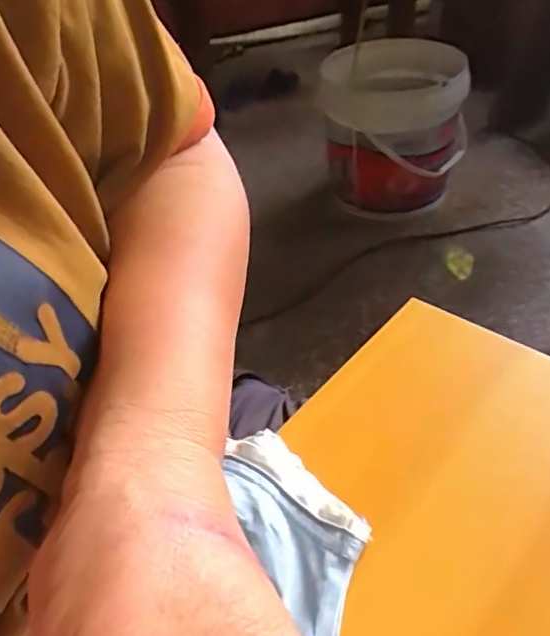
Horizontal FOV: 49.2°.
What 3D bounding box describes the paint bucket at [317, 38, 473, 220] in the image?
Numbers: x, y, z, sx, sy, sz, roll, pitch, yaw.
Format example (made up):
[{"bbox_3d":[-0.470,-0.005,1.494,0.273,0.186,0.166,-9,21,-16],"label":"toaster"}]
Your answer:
[{"bbox_3d":[0.284,-0.439,1.431,0.317,0.315,0.343,11,45,20],"label":"paint bucket"}]

